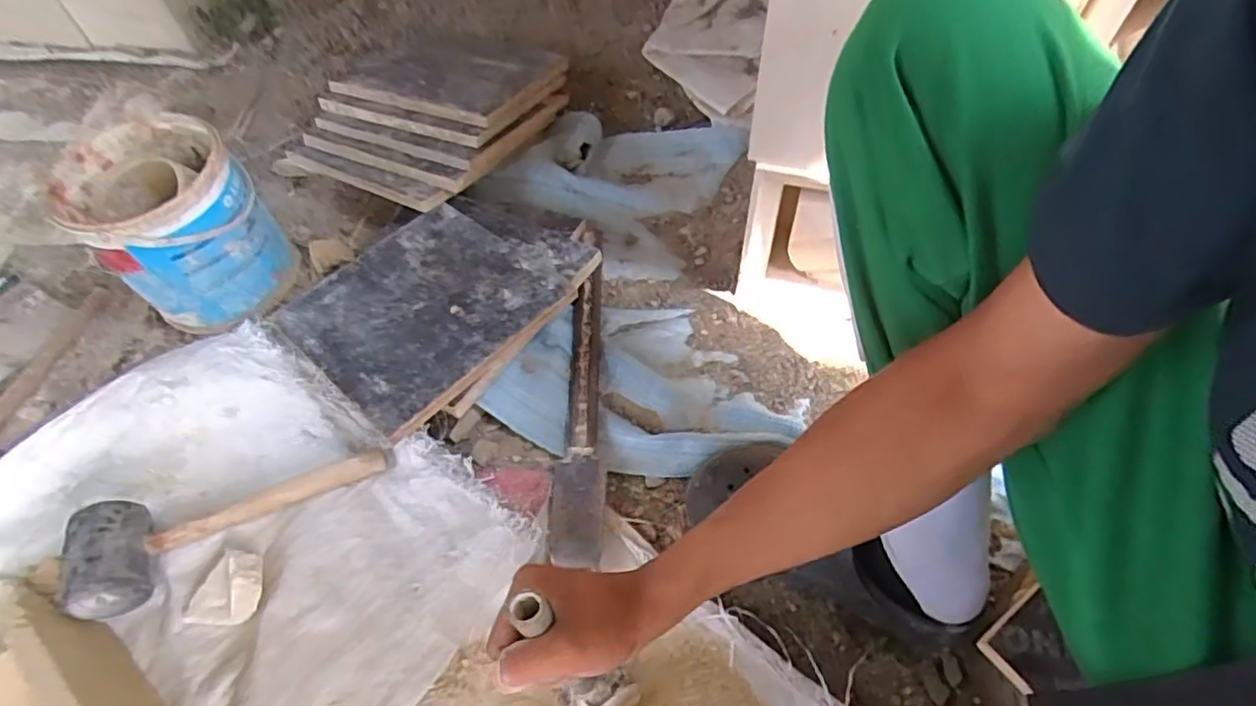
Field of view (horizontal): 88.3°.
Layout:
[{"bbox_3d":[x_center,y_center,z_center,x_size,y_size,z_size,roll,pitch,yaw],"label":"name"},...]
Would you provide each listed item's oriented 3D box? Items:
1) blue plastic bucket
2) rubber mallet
[{"bbox_3d":[-0.523,-0.147,0.767,0.169,0.189,0.170,0,58,1],"label":"blue plastic bucket"},{"bbox_3d":[-0.386,0.165,0.637,0.281,0.059,0.105,-15,60,-9],"label":"rubber mallet"}]

